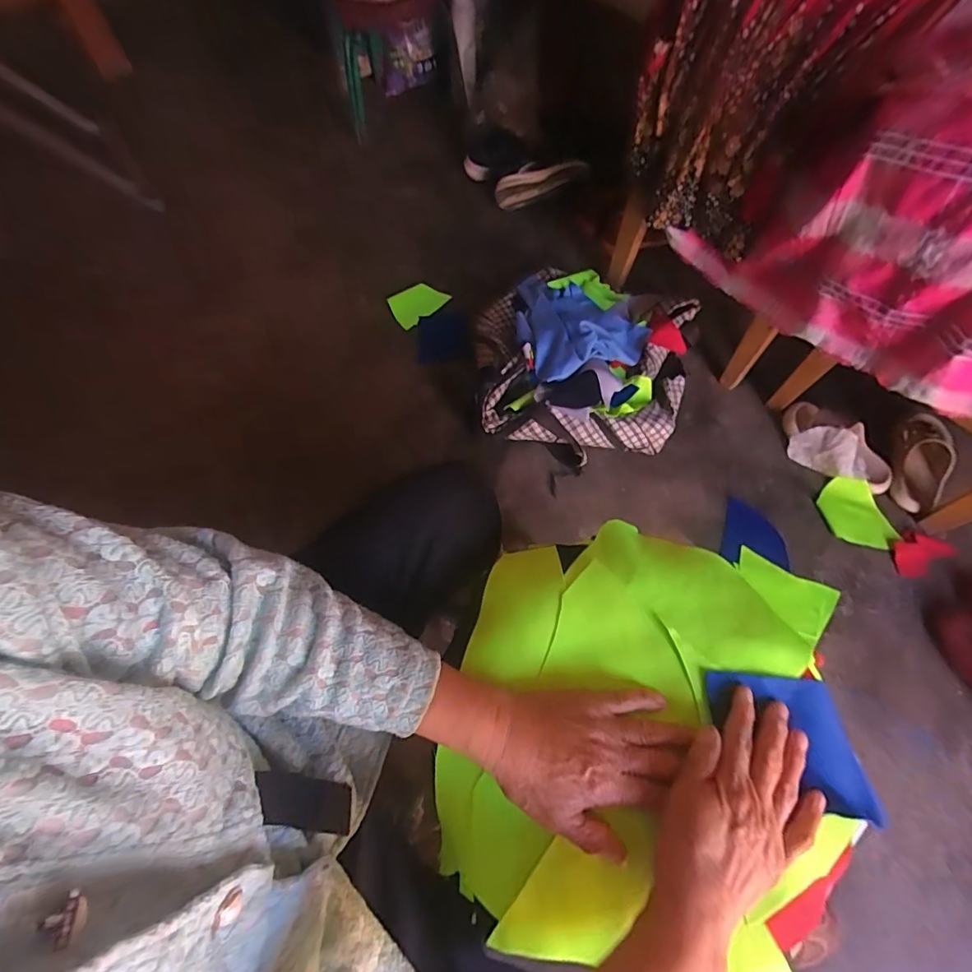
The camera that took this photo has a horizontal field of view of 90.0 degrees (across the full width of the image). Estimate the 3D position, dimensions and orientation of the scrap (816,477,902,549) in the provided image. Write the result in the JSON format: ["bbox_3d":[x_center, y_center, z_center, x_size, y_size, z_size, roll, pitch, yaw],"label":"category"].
[{"bbox_3d":[0.720,0.056,0.945,0.102,0.029,0.148,-22,67,-9],"label":"scrap"}]

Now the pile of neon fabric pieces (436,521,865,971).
[{"bbox_3d":[0.127,0.198,0.405,0.299,0.064,0.327,10,68,5],"label":"pile of neon fabric pieces"}]

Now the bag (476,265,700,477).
[{"bbox_3d":[0.193,-0.267,1.046,0.452,0.135,0.435,18,67,9],"label":"bag"}]

